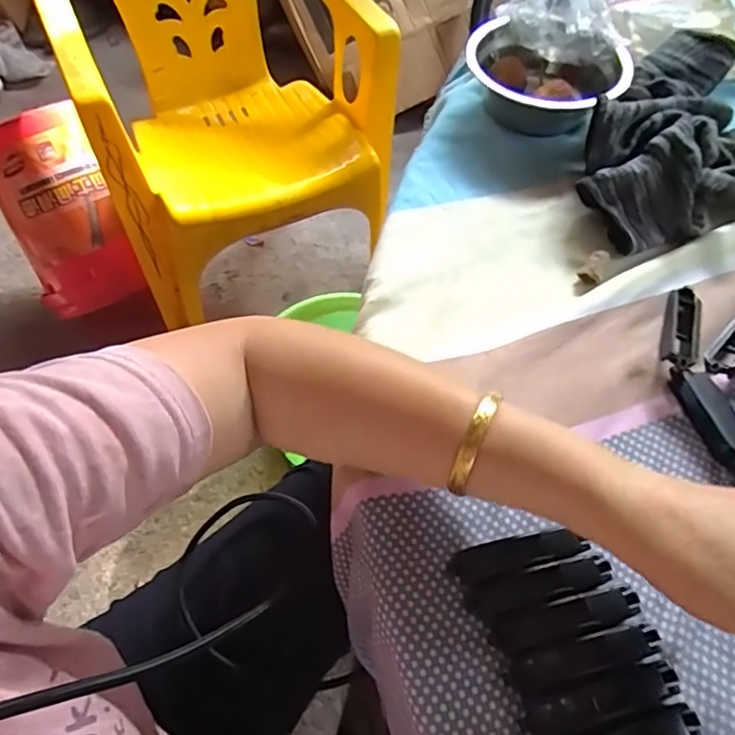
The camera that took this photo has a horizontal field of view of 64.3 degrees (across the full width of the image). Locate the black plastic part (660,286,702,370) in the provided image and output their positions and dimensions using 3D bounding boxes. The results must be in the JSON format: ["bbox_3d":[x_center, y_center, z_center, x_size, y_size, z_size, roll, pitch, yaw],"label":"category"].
[{"bbox_3d":[0.206,-0.024,0.382,0.020,0.014,0.066,18,59,11],"label":"black plastic part"}]

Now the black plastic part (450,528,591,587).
[{"bbox_3d":[0.080,0.099,0.309,0.069,0.016,0.017,-11,58,-8],"label":"black plastic part"}]

